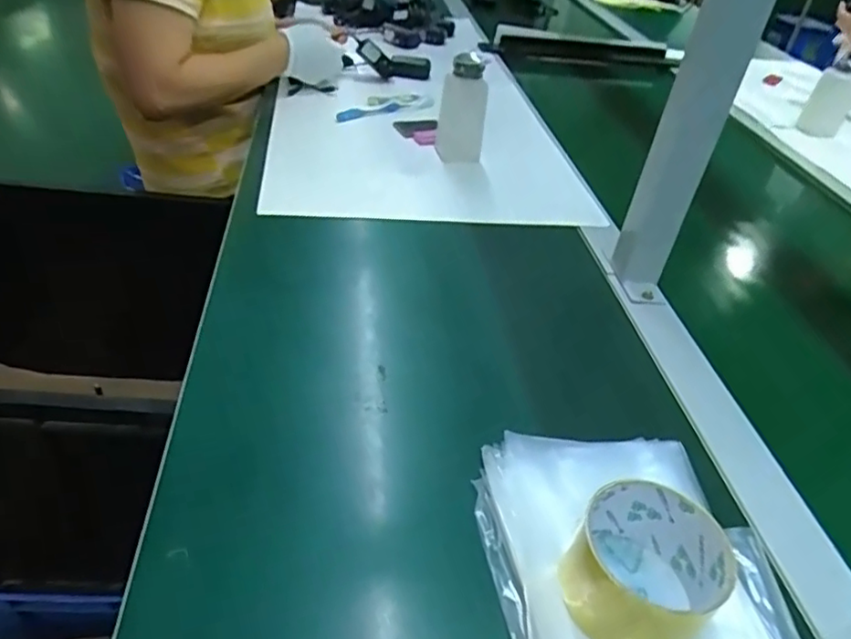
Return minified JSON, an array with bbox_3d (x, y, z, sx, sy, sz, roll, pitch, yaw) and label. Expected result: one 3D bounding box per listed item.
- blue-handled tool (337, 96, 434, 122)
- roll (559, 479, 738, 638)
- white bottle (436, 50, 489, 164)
[{"bbox_3d":[-0.063,-0.325,0.952,0.183,0.018,0.033,-26,49,-36],"label":"blue-handled tool"},{"bbox_3d":[0.127,0.146,0.358,0.082,0.058,0.079,5,38,-4],"label":"roll"},{"bbox_3d":[0.049,-0.274,0.819,0.064,0.135,0.052,9,38,2],"label":"white bottle"}]

